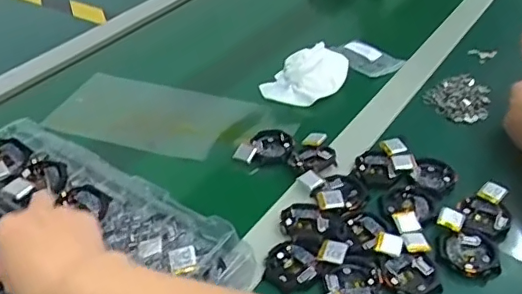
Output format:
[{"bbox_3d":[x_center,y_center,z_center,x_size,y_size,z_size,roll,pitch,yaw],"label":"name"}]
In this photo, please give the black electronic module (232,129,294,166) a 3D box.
[{"bbox_3d":[0.003,0.001,0.619,0.063,0.018,0.044,-4,39,-3],"label":"black electronic module"}]

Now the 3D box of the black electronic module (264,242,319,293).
[{"bbox_3d":[0.026,0.103,0.483,0.045,0.013,0.043,-8,39,-7],"label":"black electronic module"}]

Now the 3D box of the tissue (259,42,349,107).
[{"bbox_3d":[0.058,-0.094,0.713,0.107,0.037,0.084,-28,45,-28],"label":"tissue"}]

